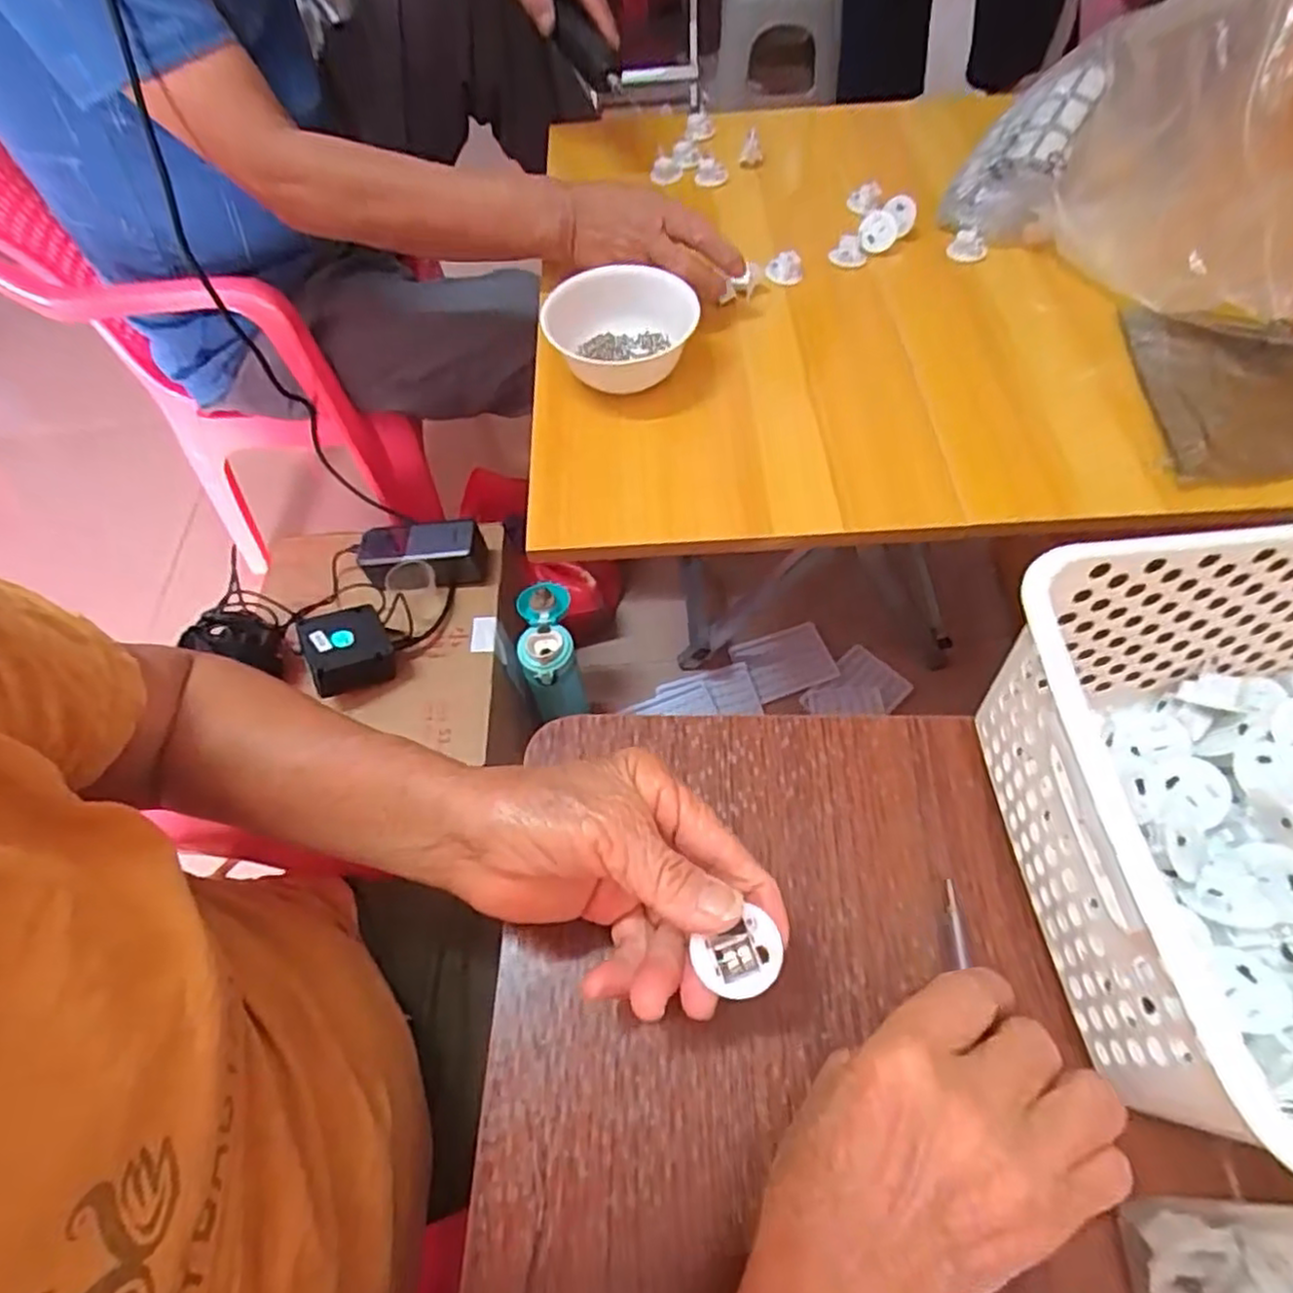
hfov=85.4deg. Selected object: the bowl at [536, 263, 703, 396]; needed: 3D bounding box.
[{"bbox_3d":[-0.018,-0.235,0.539,0.109,0.052,0.109,-2,59,3],"label":"bowl"}]

